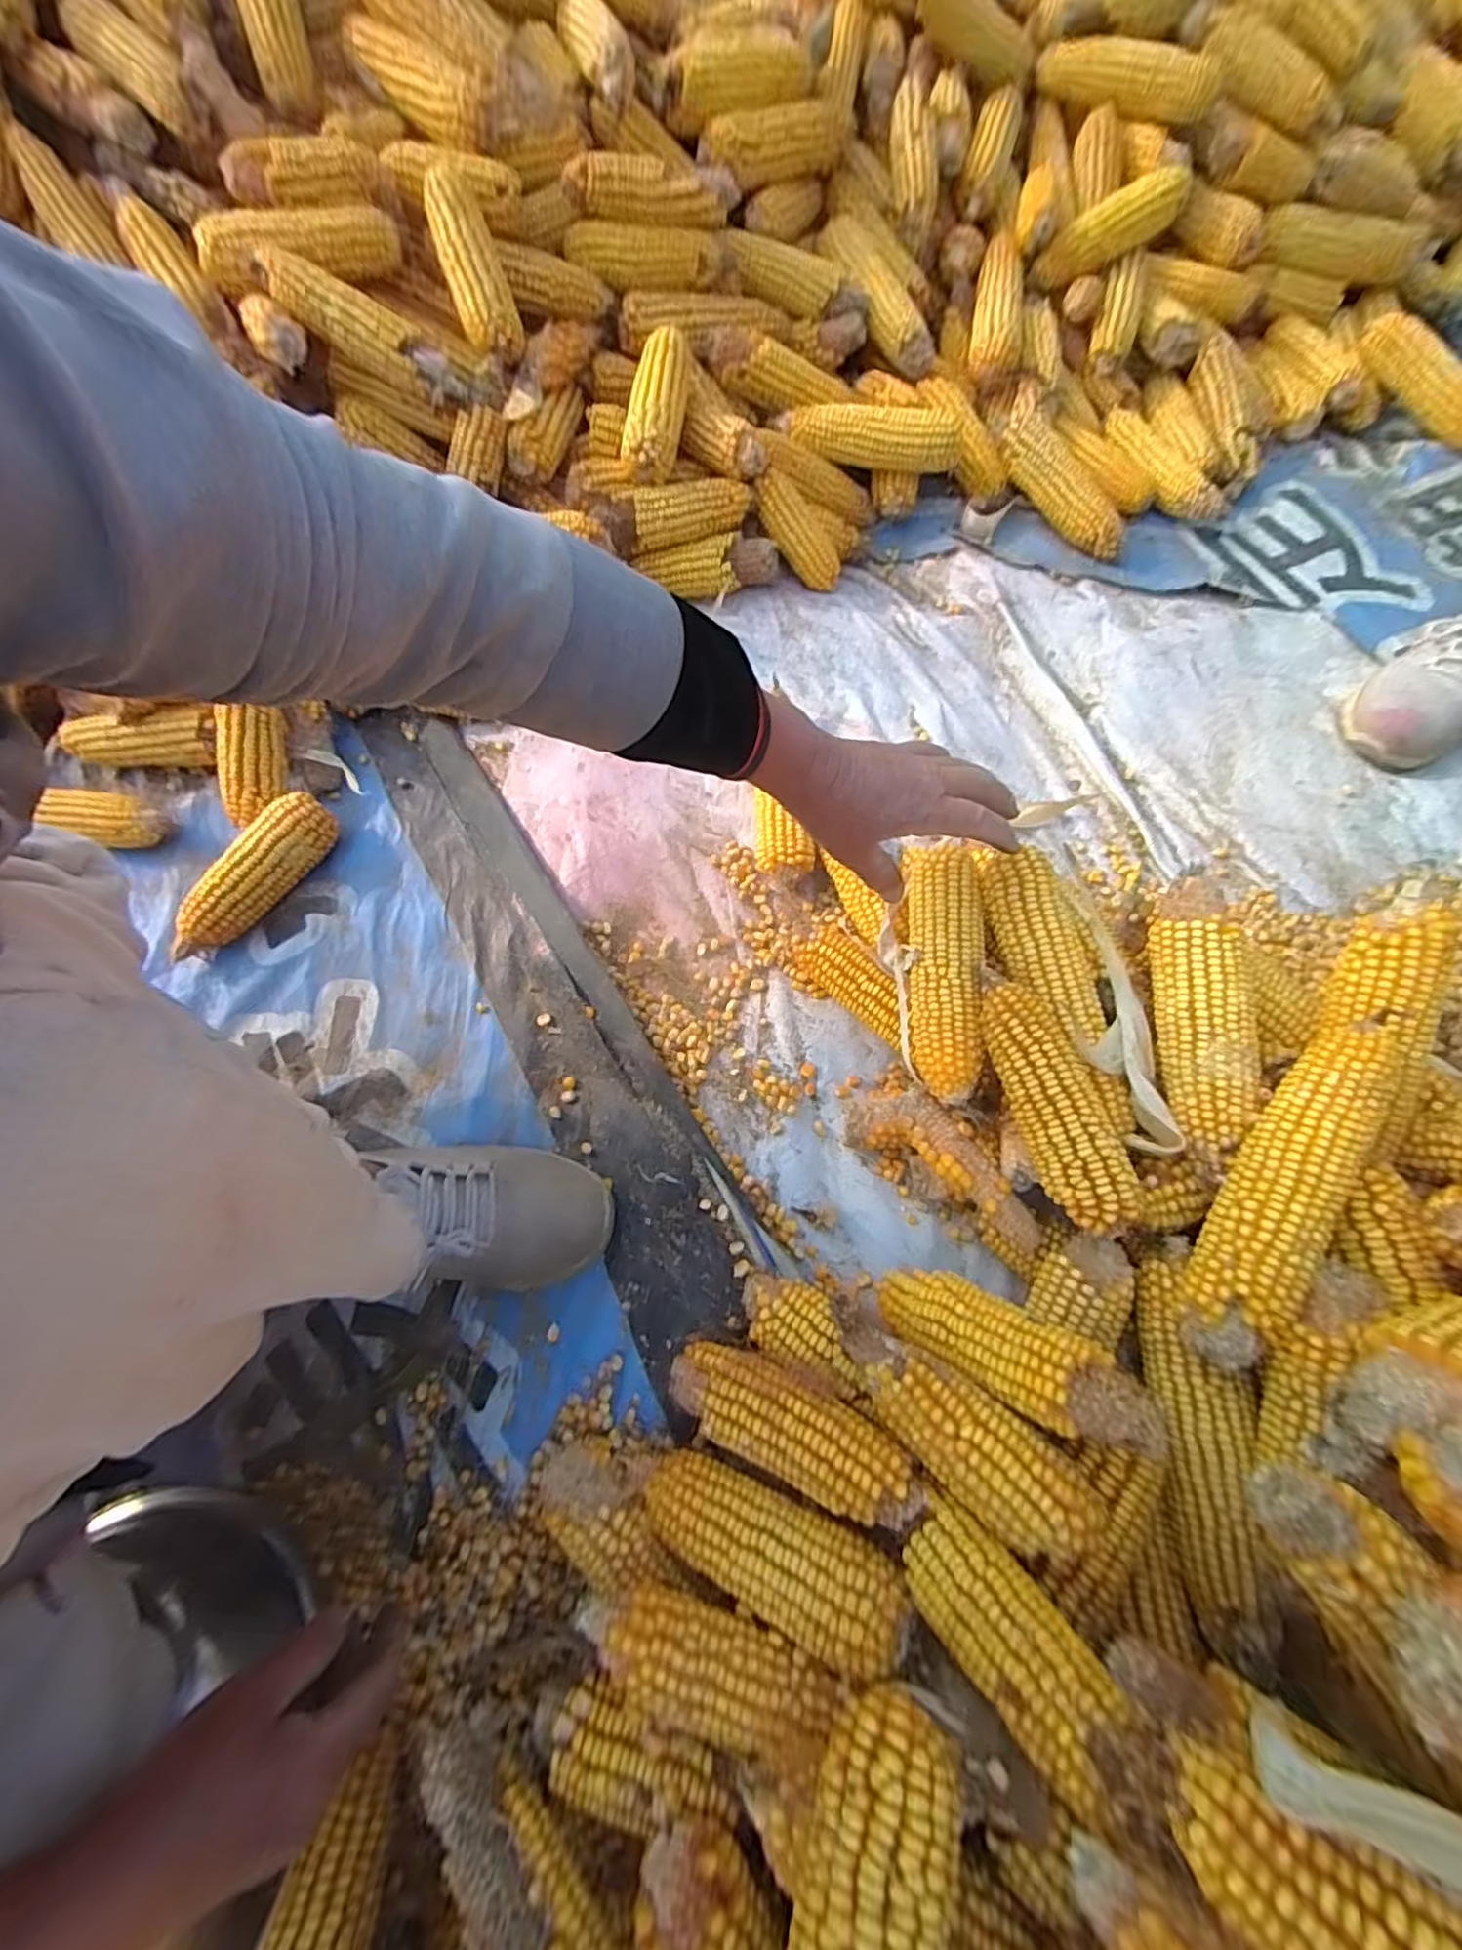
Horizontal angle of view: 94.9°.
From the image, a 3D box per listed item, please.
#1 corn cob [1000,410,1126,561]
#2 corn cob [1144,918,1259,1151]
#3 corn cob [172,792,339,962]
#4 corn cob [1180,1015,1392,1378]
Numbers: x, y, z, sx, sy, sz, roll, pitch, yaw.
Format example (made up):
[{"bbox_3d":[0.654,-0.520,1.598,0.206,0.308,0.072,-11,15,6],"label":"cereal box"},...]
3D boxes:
[{"bbox_3d":[0.357,-0.519,0.717,0.047,0.046,0.174,-38,88,-12],"label":"corn cob"},{"bbox_3d":[0.292,0.032,0.412,0.044,0.040,0.145,3,68,4],"label":"corn cob"},{"bbox_3d":[-0.418,-0.086,0.587,0.039,0.042,0.166,30,72,14],"label":"corn cob"},{"bbox_3d":[0.298,0.110,0.353,0.052,0.039,0.196,35,74,15],"label":"corn cob"}]

